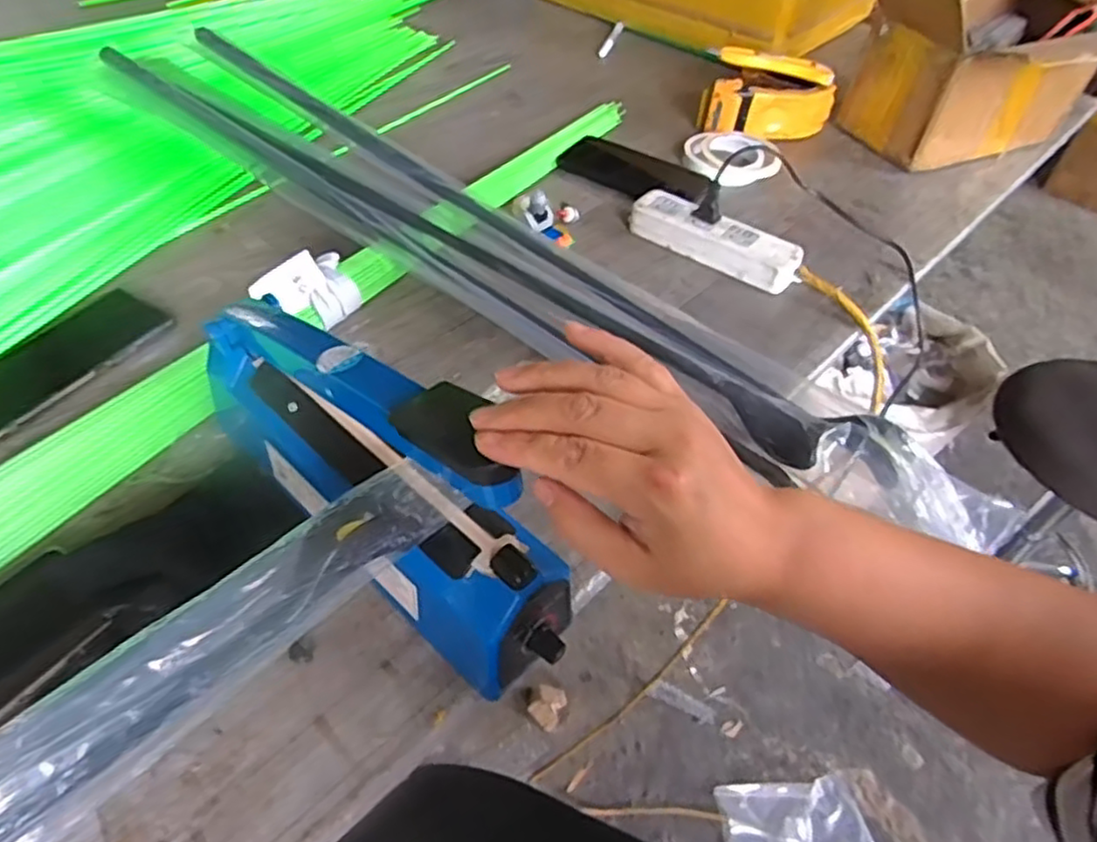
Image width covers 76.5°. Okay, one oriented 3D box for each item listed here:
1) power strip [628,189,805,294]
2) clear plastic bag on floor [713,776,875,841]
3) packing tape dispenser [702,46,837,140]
[{"bbox_3d":[0.165,-0.181,0.690,0.173,0.033,0.051,32,54,22],"label":"power strip"},{"bbox_3d":[0.381,0.628,1.055,0.224,0.022,0.146,0,49,-5],"label":"clear plastic bag on floor"},{"bbox_3d":[0.269,-0.389,0.853,0.149,0.072,0.103,17,50,10],"label":"packing tape dispenser"}]

